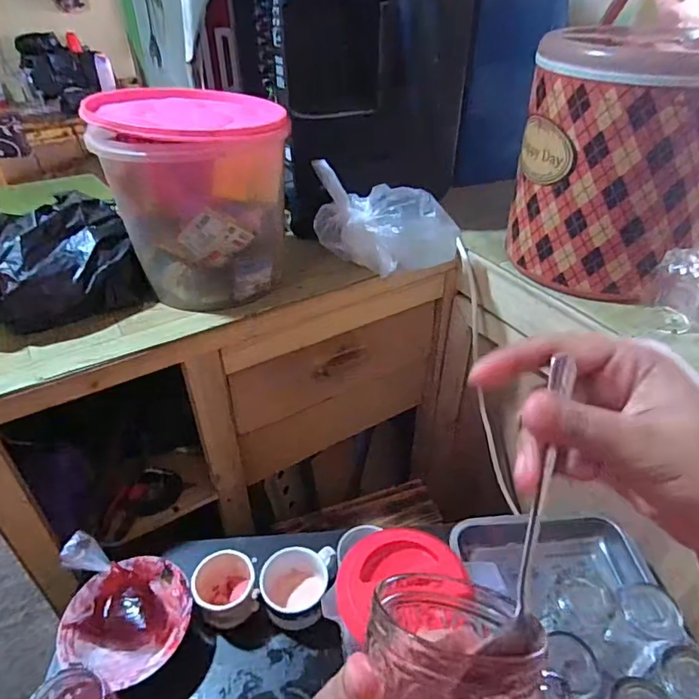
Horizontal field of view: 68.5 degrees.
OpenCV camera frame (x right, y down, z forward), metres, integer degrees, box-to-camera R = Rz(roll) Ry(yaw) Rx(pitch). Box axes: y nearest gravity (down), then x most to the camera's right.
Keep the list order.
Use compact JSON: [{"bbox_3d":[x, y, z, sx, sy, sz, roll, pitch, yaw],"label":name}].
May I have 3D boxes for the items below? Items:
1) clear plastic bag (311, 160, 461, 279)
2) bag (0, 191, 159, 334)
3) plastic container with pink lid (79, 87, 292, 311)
[{"bbox_3d":[0.056,-0.186,0.777,0.221,0.124,0.107,2,39,4],"label":"clear plastic bag"},{"bbox_3d":[-0.412,-0.113,0.708,0.218,0.121,0.165,-26,45,-27],"label":"bag"},{"bbox_3d":[-0.208,-0.216,0.733,0.223,0.241,0.210,-13,40,-13],"label":"plastic container with pink lid"}]

